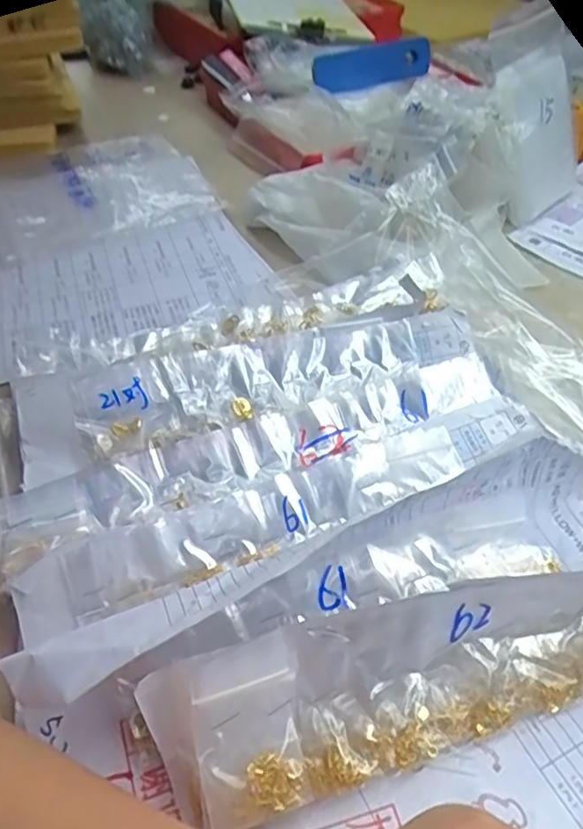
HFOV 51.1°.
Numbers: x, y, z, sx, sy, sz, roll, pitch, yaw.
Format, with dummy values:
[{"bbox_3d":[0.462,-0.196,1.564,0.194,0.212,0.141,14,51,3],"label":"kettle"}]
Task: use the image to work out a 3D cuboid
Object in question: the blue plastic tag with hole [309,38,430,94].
[{"bbox_3d":[0.085,-0.366,0.643,0.127,0.039,0.011,-15,39,-6],"label":"blue plastic tag with hole"}]

